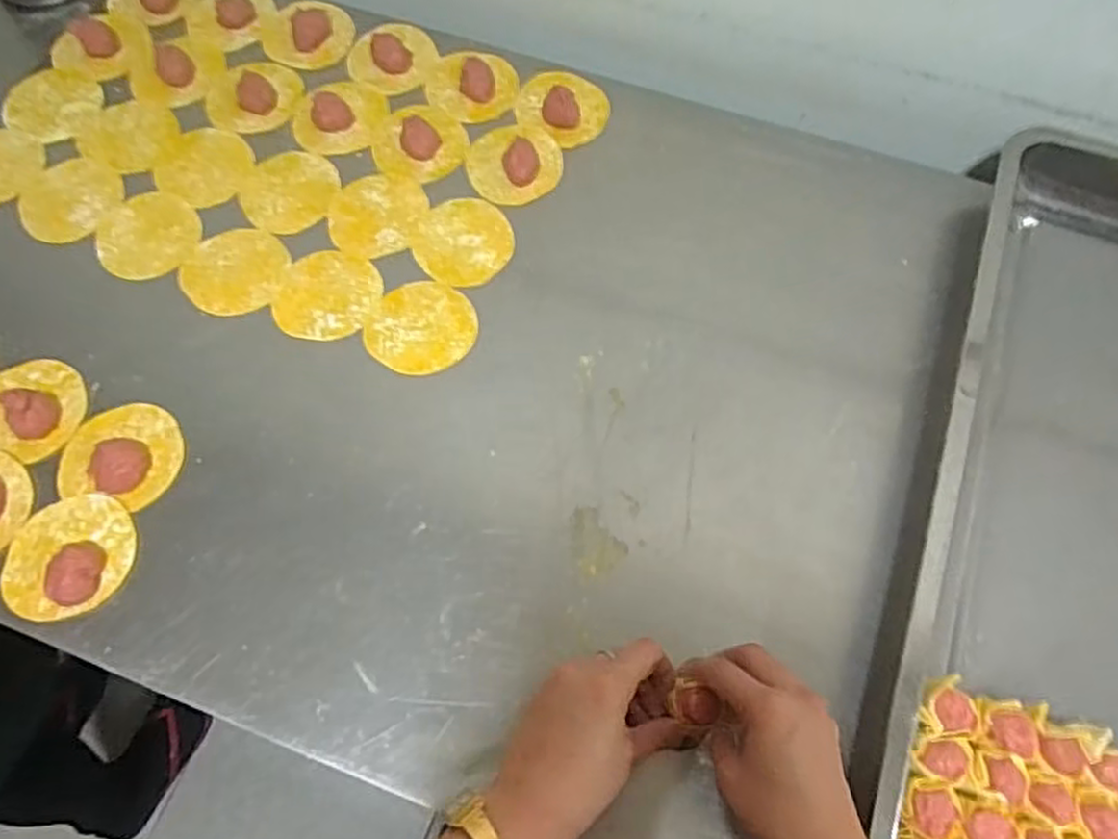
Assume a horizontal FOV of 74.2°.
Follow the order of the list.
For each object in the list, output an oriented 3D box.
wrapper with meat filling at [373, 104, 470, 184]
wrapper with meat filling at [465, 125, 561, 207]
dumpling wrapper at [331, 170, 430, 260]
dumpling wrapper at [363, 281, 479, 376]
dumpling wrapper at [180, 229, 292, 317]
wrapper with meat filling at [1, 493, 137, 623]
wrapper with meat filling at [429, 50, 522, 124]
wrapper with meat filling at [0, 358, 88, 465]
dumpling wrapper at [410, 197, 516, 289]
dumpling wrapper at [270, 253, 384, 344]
[{"bbox_3d":[-0.121,-0.245,0.641,0.078,0.018,0.081,0,65,0],"label":"wrapper with meat filling"},{"bbox_3d":[-0.040,-0.225,0.630,0.080,0.023,0.083,0,65,0],"label":"wrapper with meat filling"},{"bbox_3d":[-0.153,-0.173,0.616,0.075,0.004,0.088,18,67,8],"label":"dumpling wrapper"},{"bbox_3d":[-0.106,-0.072,0.573,0.082,0.004,0.080,0,65,0],"label":"dumpling wrapper"},{"bbox_3d":[-0.260,-0.119,0.594,0.079,0.004,0.079,0,65,0],"label":"dumpling wrapper"},{"bbox_3d":[-0.326,0.088,0.488,0.075,0.018,0.084,4,65,1],"label":"wrapper with meat filling"},{"bbox_3d":[-0.079,-0.305,0.670,0.079,0.027,0.072,7,66,3],"label":"wrapper with meat filling"},{"bbox_3d":[-0.384,-0.013,0.522,0.074,0.030,0.079,27,68,11],"label":"wrapper with meat filling"},{"bbox_3d":[-0.078,-0.146,0.606,0.078,0.004,0.085,0,65,0],"label":"dumpling wrapper"},{"bbox_3d":[-0.184,-0.098,0.583,0.078,0.004,0.080,1,66,-2],"label":"dumpling wrapper"}]

